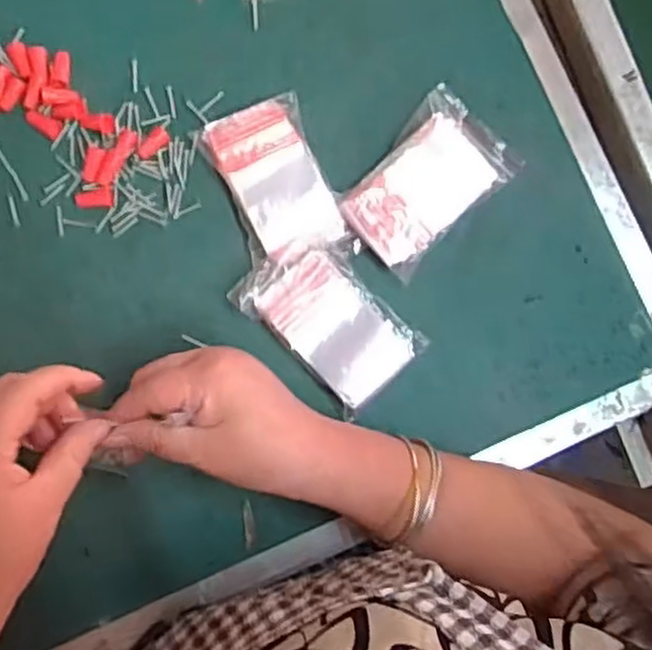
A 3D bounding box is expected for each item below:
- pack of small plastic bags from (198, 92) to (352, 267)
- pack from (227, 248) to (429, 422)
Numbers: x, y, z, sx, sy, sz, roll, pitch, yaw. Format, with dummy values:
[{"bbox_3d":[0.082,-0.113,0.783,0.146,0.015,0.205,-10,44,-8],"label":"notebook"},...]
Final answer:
[{"bbox_3d":[-0.034,-0.093,0.497,0.063,0.018,0.107,-21,85,-5],"label":"pack of small plastic bags"},{"bbox_3d":[0.002,-0.003,0.489,0.065,0.020,0.106,-43,88,-6],"label":"pack"}]

